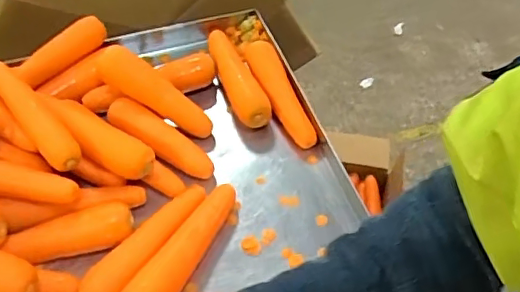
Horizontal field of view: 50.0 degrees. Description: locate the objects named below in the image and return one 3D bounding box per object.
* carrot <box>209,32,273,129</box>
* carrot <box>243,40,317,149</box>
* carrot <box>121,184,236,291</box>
[{"bbox_3d":[-0.034,-0.094,0.731,0.043,0.035,0.179,-14,55,-13],"label":"carrot"},{"bbox_3d":[0.022,-0.069,0.717,0.038,0.031,0.169,-15,55,-13],"label":"carrot"},{"bbox_3d":[-0.074,0.108,0.568,0.040,0.040,0.174,29,57,18],"label":"carrot"}]

